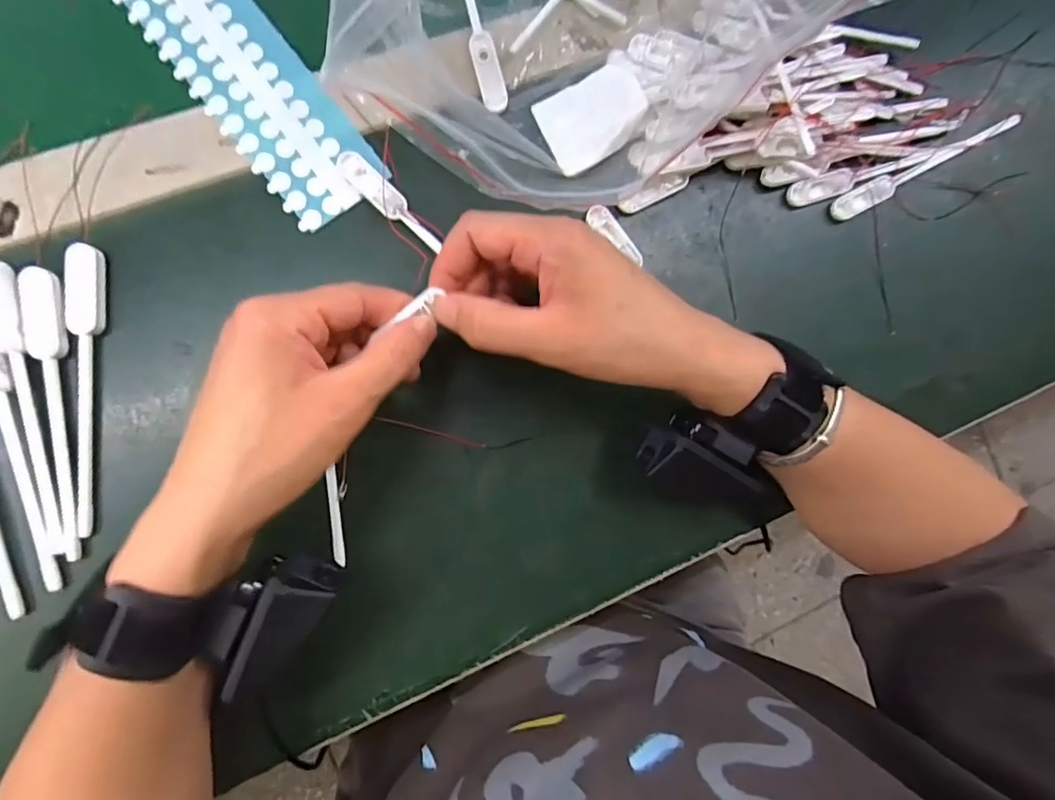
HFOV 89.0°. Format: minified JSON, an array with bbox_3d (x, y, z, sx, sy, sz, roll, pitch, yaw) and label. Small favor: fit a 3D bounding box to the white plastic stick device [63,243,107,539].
[{"bbox_3d":[-0.226,-0.005,0.271,0.015,0.009,0.144,2,87,-8],"label":"white plastic stick device"}]

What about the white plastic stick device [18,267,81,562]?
[{"bbox_3d":[-0.235,0.007,0.267,0.018,0.005,0.144,-6,88,-9],"label":"white plastic stick device"}]

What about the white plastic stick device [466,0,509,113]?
[{"bbox_3d":[-0.029,-0.215,0.308,0.015,0.006,0.097,-15,90,-9],"label":"white plastic stick device"}]

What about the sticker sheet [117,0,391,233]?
[{"bbox_3d":[-0.217,-0.258,0.292,0.059,0.007,0.378,-39,93,-8],"label":"sticker sheet"}]

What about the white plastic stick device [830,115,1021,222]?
[{"bbox_3d":[0.259,-0.152,0.347,0.141,0.009,0.015,-28,92,-9],"label":"white plastic stick device"}]

